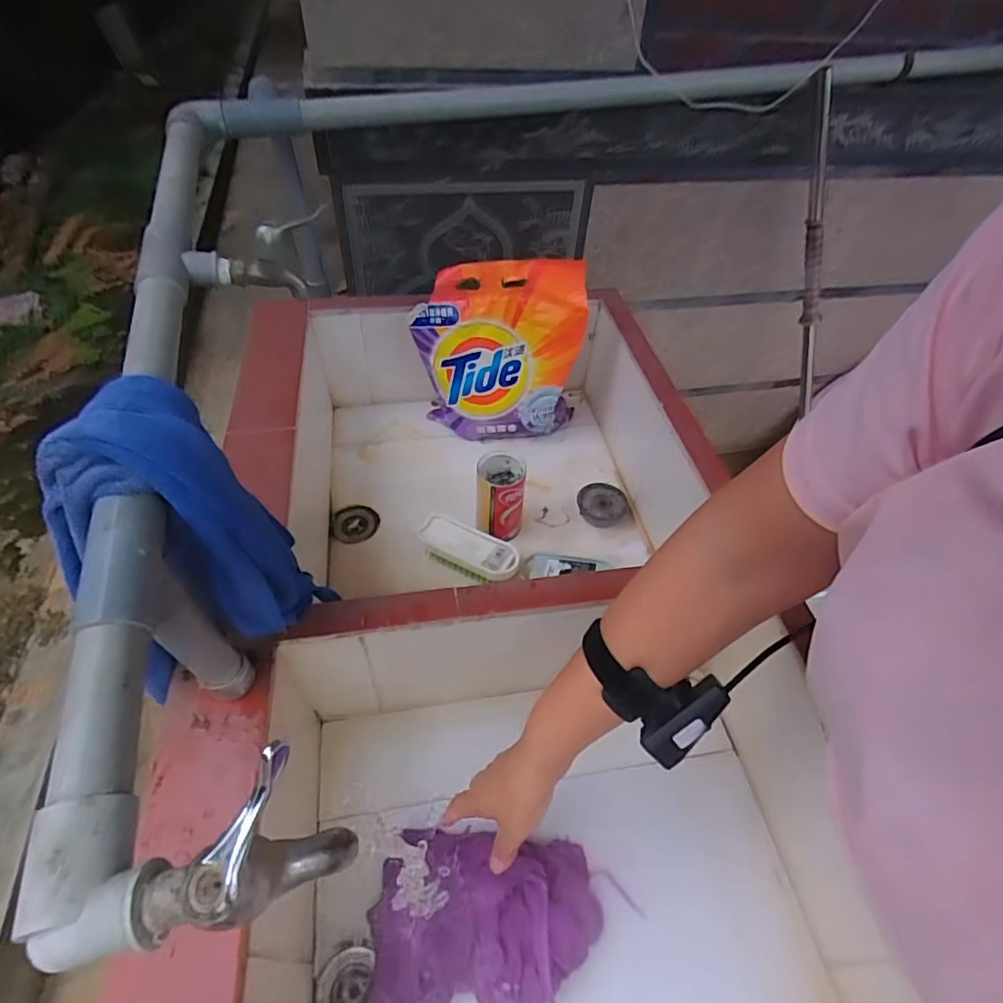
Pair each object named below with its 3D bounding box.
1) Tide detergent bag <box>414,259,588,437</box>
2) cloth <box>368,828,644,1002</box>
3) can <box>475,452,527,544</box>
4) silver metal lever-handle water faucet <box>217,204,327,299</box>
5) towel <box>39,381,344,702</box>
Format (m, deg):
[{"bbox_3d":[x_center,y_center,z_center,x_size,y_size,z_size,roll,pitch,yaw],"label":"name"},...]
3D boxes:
[{"bbox_3d":[-0.001,-0.217,0.861,0.246,0.263,0.091,-3,49,-8],"label":"Tide detergent bag"},{"bbox_3d":[-0.007,0.365,0.492,0.205,0.065,0.134,6,48,0],"label":"cloth"},{"bbox_3d":[-0.003,-0.001,0.777,0.063,0.111,0.074,3,48,-3],"label":"can"},{"bbox_3d":[-0.204,-0.221,0.516,0.104,0.066,0.025,-28,56,-26],"label":"silver metal lever-handle water faucet"},{"bbox_3d":[-0.218,0.038,0.417,0.105,0.237,0.122,12,49,6],"label":"towel"}]

